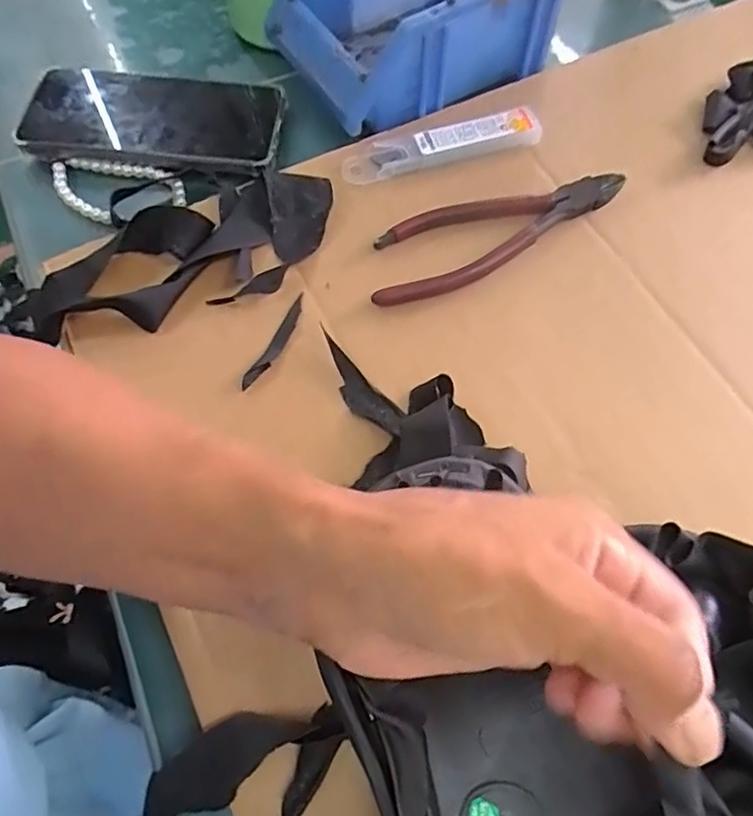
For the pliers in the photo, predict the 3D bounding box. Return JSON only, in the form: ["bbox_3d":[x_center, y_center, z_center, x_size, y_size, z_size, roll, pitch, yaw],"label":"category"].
[{"bbox_3d":[0.070,-0.106,0.350,0.168,0.009,0.052,-24,68,-10],"label":"pliers"}]

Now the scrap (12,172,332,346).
[{"bbox_3d":[-0.112,-0.087,0.337,0.182,0.018,0.075,-20,67,-9],"label":"scrap"}]

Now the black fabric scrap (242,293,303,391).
[{"bbox_3d":[-0.053,-0.036,0.319,0.009,0.005,0.063,23,67,10],"label":"black fabric scrap"}]

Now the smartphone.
[{"bbox_3d":[-0.143,-0.189,0.388,0.158,0.010,0.083,2,63,-2],"label":"smartphone"}]

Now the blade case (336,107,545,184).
[{"bbox_3d":[0.041,-0.162,0.371,0.125,0.011,0.026,-15,67,-7],"label":"blade case"}]

